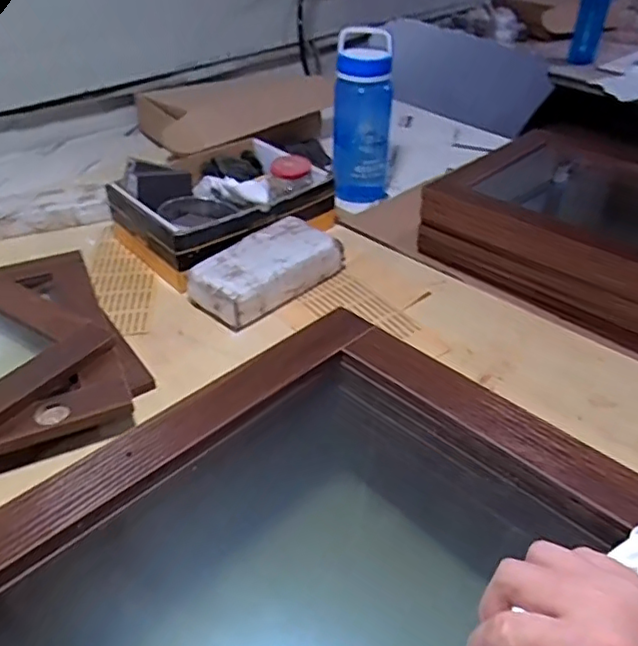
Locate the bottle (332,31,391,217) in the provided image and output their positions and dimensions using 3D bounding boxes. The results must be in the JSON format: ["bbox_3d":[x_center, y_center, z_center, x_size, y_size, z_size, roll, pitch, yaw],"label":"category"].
[{"bbox_3d":[0.078,-0.361,1.089,0.103,0.276,0.080,3,38,5],"label":"bottle"}]

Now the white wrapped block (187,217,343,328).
[{"bbox_3d":[-0.072,-0.079,0.874,0.214,0.071,0.107,-30,45,-34],"label":"white wrapped block"}]

